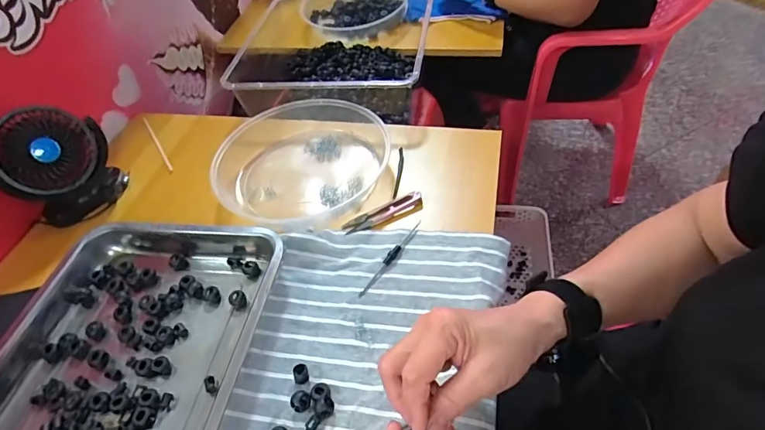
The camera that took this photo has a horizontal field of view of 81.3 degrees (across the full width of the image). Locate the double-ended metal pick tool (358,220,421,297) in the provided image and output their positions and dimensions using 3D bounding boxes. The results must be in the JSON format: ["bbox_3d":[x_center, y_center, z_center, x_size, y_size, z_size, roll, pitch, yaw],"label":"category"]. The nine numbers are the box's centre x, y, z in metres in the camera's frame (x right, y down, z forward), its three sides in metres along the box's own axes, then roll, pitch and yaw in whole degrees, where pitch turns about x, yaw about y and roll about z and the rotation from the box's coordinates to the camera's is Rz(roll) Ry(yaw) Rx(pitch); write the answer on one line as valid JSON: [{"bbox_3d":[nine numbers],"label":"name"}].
[{"bbox_3d":[0.009,0.045,0.494,0.011,0.008,0.114,28,57,27],"label":"double-ended metal pick tool"}]

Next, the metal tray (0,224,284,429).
[{"bbox_3d":[-0.268,0.151,0.417,0.286,0.040,0.344,4,50,11],"label":"metal tray"}]

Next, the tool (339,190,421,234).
[{"bbox_3d":[0.001,-0.003,0.536,0.100,0.008,0.024,-23,51,-12],"label":"tool"}]

